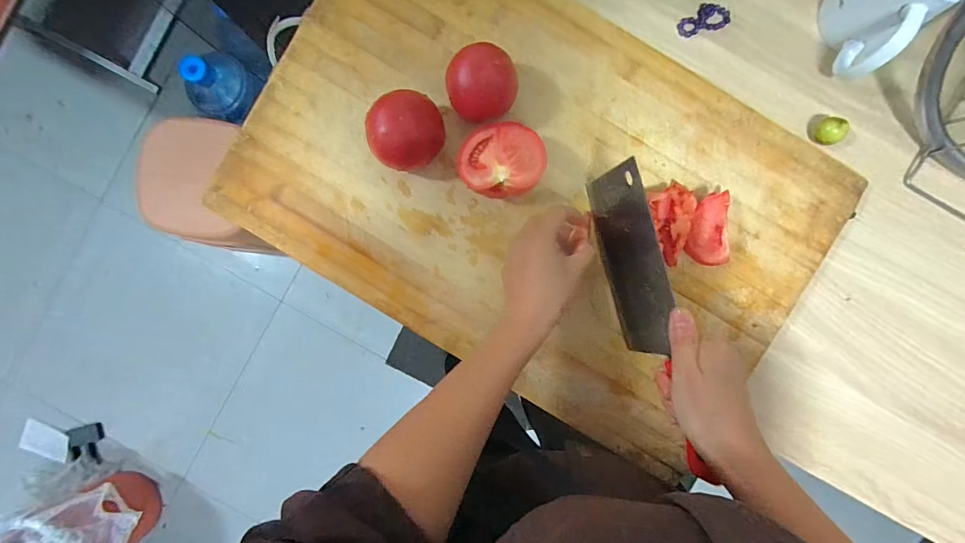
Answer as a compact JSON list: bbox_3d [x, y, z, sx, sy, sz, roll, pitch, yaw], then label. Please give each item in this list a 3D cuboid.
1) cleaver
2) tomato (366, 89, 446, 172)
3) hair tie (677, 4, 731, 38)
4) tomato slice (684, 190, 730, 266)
[{"bbox_3d":[0.144,0.039,0.363,0.021,0.082,0.260,-13,84,-1],"label":"cleaver"},{"bbox_3d":[-0.070,-0.129,0.383,0.070,0.062,0.066,0,91,1],"label":"tomato"},{"bbox_3d":[0.225,-0.258,0.420,0.053,0.004,0.028,-15,91,1],"label":"hair tie"},{"bbox_3d":[0.218,-0.041,0.403,0.034,0.026,0.067,1,91,1],"label":"tomato slice"}]

